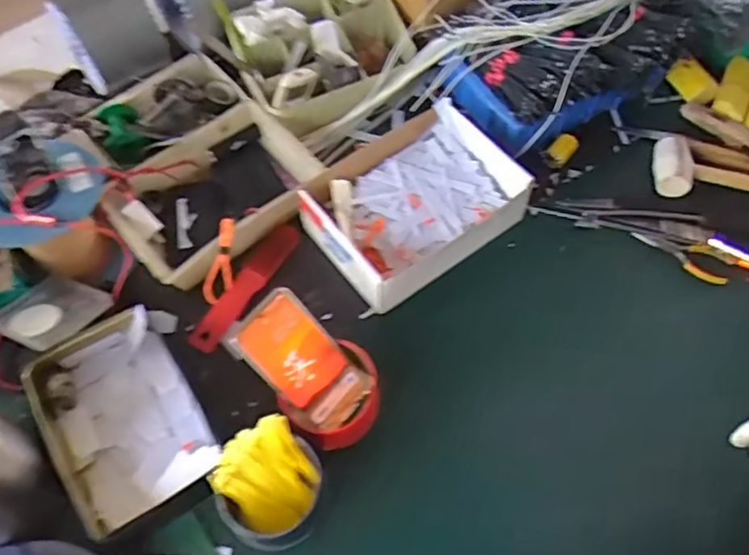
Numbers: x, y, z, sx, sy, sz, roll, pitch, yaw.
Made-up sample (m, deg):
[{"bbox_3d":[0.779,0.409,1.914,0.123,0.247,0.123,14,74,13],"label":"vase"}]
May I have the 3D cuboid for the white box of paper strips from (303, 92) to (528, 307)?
[{"bbox_3d":[0.049,-0.099,0.805,0.253,0.066,0.196,-34,67,-17],"label":"white box of paper strips"}]

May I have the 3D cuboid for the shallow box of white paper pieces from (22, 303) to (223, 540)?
[{"bbox_3d":[-0.261,0.151,0.670,0.148,0.050,0.224,-30,66,-16],"label":"shallow box of white paper pieces"}]

